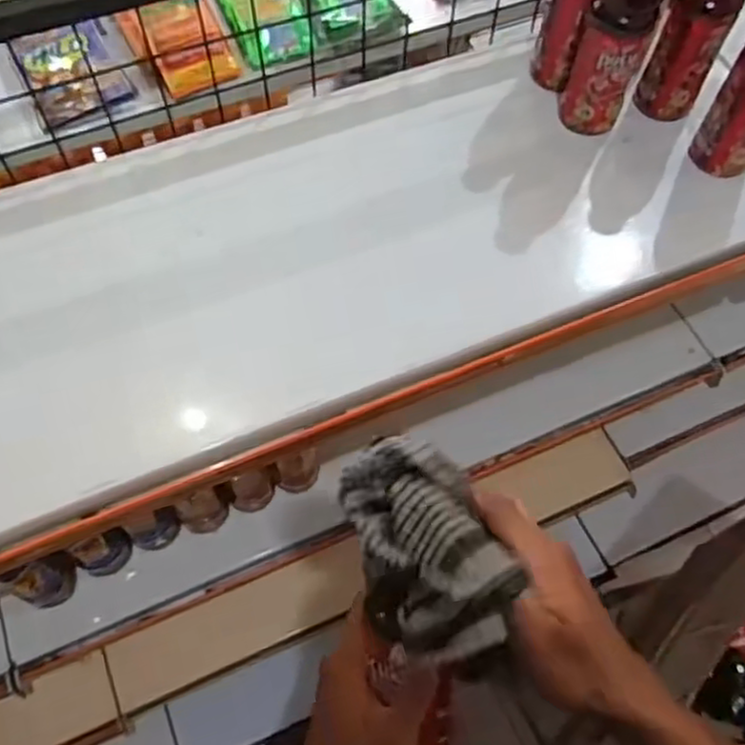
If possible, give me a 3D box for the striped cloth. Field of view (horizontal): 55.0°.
[{"bbox_3d":[0.030,0.085,0.365,0.063,0.044,0.112,-21,65,-12],"label":"striped cloth"}]

